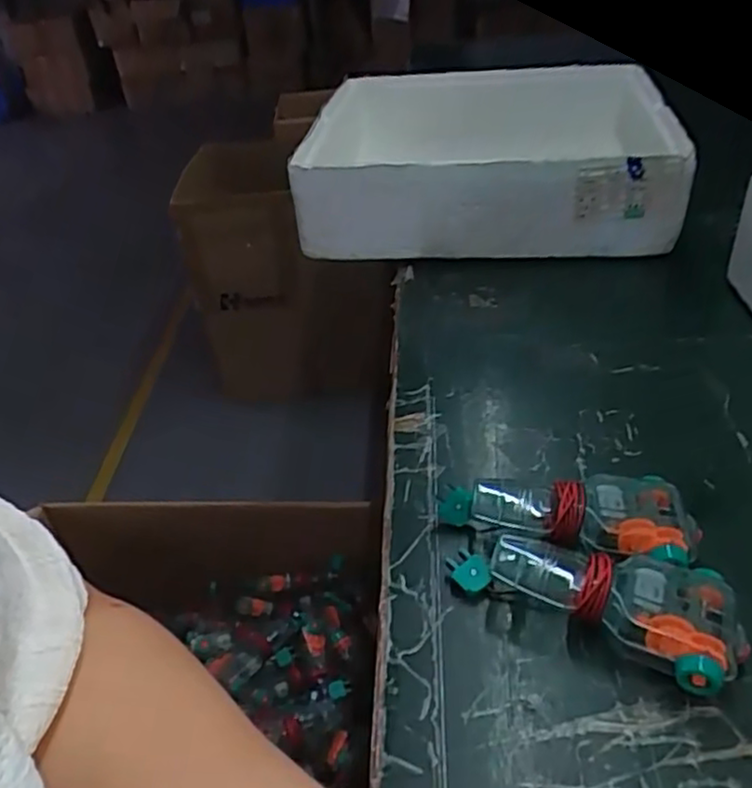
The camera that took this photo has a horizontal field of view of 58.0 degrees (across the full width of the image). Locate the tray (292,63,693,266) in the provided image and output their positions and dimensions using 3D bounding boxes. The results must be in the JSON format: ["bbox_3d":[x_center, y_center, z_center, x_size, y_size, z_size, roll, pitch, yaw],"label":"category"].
[{"bbox_3d":[0.132,-0.298,0.816,0.384,0.100,0.392,1,39,9],"label":"tray"}]

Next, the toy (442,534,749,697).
[{"bbox_3d":[0.117,0.101,0.363,0.146,0.040,0.057,20,46,29],"label":"toy"}]

